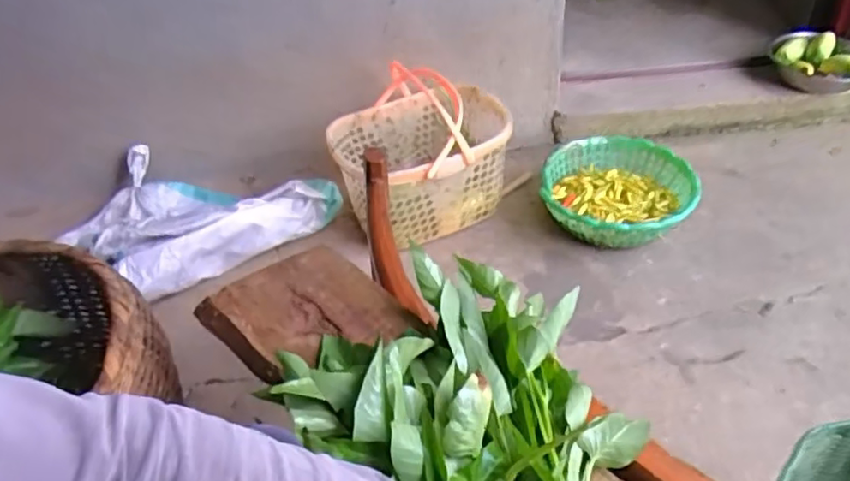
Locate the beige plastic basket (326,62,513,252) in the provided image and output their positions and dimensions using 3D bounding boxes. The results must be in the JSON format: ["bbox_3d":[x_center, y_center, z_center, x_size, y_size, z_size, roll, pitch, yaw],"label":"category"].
[{"bbox_3d":[-0.006,-0.201,1.444,0.373,0.268,0.341,-2,42,2],"label":"beige plastic basket"}]

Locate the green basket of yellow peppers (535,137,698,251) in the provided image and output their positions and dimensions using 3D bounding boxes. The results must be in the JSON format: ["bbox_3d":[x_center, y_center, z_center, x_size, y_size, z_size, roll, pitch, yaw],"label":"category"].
[{"bbox_3d":[0.429,-0.106,1.453,0.328,0.122,0.308,-4,40,-1],"label":"green basket of yellow peppers"}]

